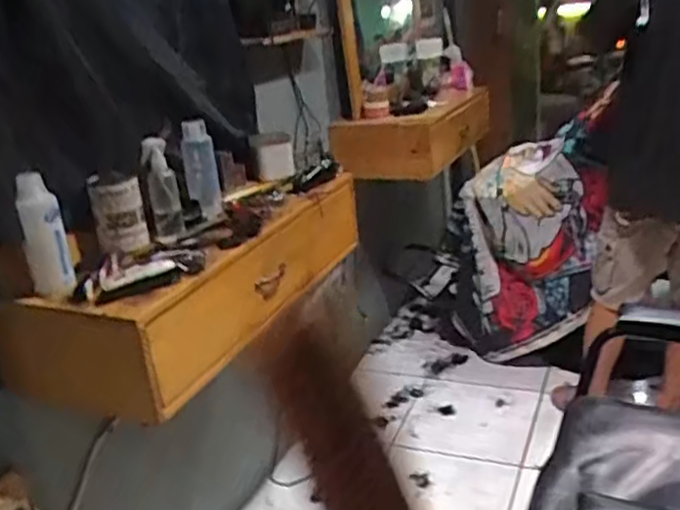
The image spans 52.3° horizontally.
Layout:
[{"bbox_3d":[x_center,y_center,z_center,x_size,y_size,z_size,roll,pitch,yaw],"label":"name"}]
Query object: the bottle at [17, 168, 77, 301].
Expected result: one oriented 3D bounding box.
[{"bbox_3d":[-0.461,-0.030,1.084,0.062,0.189,0.054,-13,22,-18],"label":"bottle"}]

